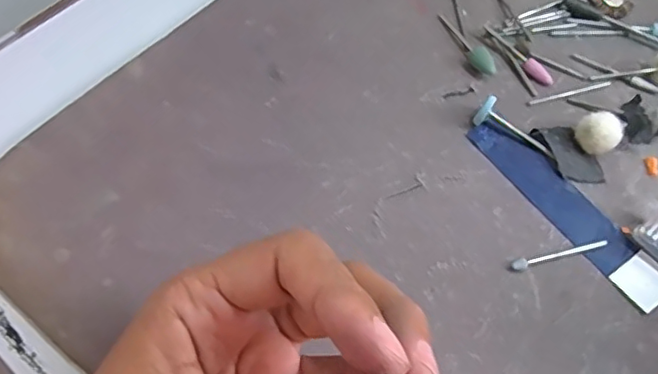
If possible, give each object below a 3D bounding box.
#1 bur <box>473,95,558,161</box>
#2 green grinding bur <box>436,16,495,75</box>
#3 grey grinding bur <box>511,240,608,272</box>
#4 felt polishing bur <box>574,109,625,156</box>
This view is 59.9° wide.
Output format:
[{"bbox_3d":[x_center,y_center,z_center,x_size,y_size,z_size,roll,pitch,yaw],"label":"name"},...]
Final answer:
[{"bbox_3d":[0.086,-0.027,0.257,0.040,0.013,0.011,27,64,12],"label":"bur"},{"bbox_3d":[0.068,-0.072,0.284,0.007,0.008,0.045,-23,65,-14],"label":"green grinding bur"},{"bbox_3d":[0.094,0.027,0.233,0.043,0.004,0.004,-15,63,-10],"label":"grey grinding bur"},{"bbox_3d":[0.120,-0.024,0.255,0.018,0.016,0.015,40,68,18],"label":"felt polishing bur"}]

